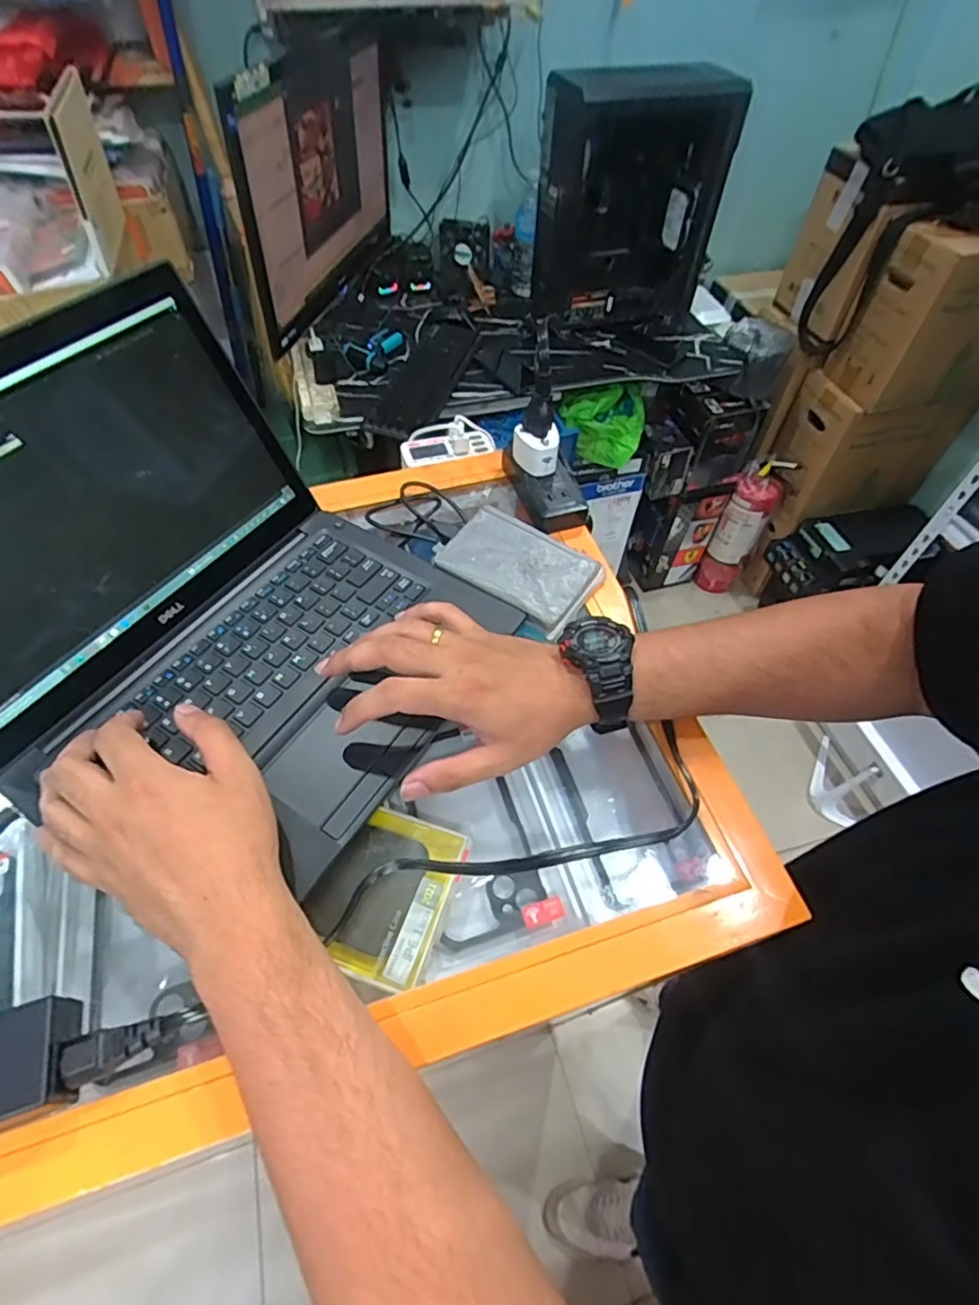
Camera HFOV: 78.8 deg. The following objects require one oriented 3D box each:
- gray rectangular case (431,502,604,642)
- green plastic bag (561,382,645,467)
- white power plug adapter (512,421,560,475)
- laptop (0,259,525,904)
[{"bbox_3d":[0.024,-0.072,0.484,0.121,0.017,0.080,31,59,19],"label":"gray rectangular case"},{"bbox_3d":[0.290,-0.589,1.525,0.219,0.178,0.095,3,54,1],"label":"green plastic bag"},{"bbox_3d":[0.040,-0.178,0.523,0.038,0.034,0.028,-3,55,-4],"label":"white power plug adapter"},{"bbox_3d":[-0.177,-0.044,0.359,0.290,0.175,0.293,28,58,17],"label":"laptop"}]

